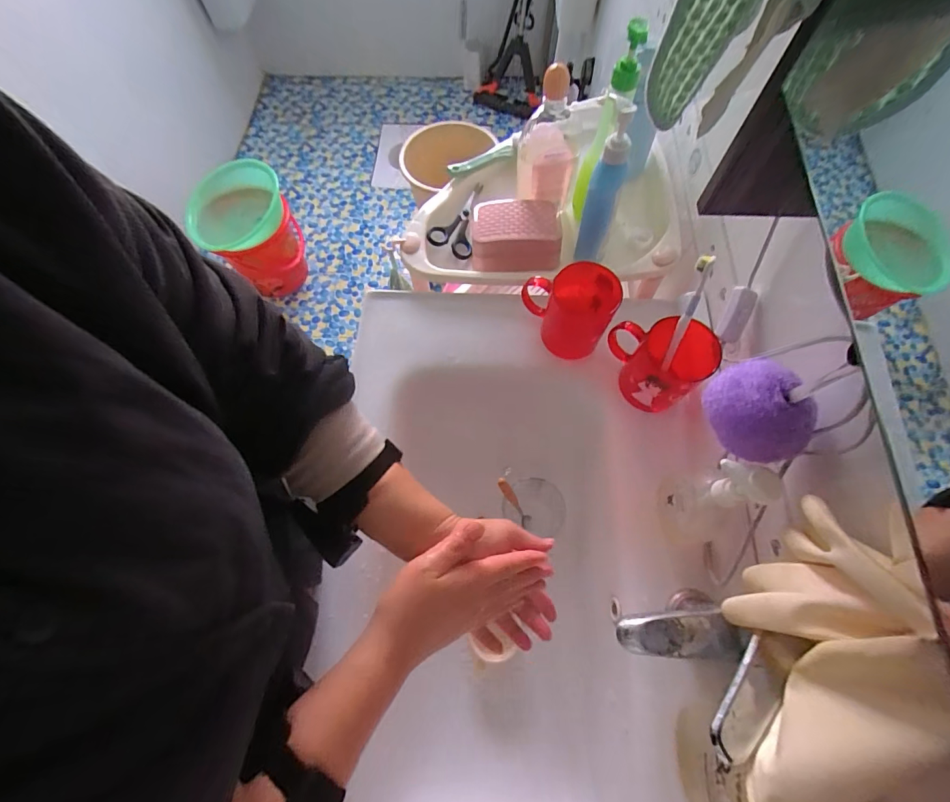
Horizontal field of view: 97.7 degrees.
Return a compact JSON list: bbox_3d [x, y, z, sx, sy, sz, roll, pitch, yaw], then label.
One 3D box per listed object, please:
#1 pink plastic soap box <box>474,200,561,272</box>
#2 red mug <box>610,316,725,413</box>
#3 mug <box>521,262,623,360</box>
[{"bbox_3d":[0.060,-0.250,0.613,0.126,0.040,0.100,-1,68,1],"label":"pink plastic soap box"},{"bbox_3d":[0.221,-0.055,0.508,0.082,0.096,0.115,-34,72,-11],"label":"red mug"},{"bbox_3d":[0.118,-0.115,0.541,0.120,0.103,0.077,13,69,6],"label":"mug"}]

